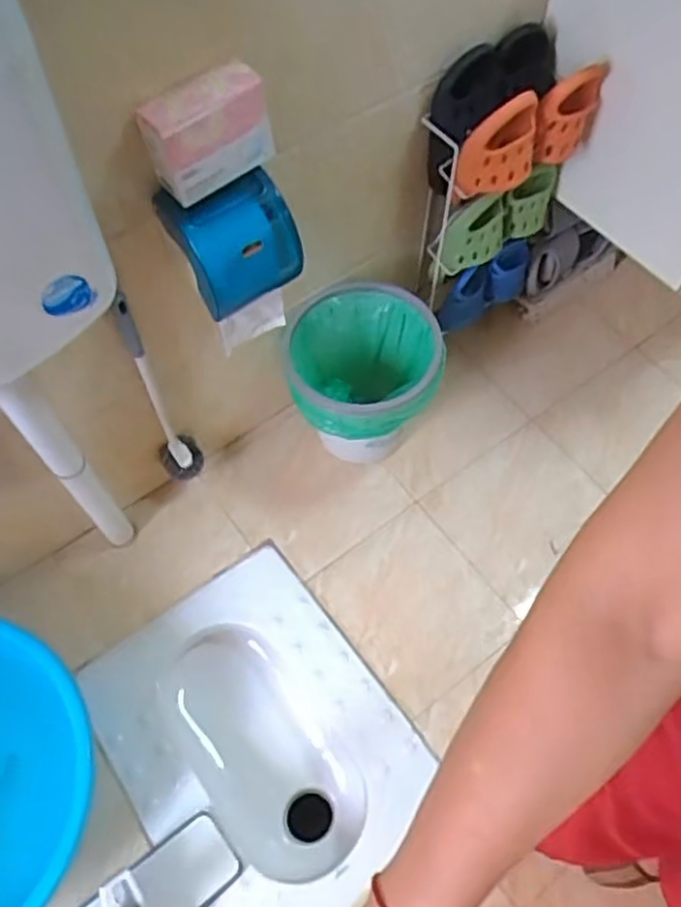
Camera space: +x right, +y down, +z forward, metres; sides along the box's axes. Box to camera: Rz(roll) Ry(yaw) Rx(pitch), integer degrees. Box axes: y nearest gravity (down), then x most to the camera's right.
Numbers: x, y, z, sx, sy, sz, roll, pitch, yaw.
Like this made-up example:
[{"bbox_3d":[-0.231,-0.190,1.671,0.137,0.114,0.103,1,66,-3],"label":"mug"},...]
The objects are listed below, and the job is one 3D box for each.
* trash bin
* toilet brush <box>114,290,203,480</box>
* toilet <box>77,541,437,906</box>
[{"bbox_3d":[0.041,-0.120,1.282,0.243,0.253,0.243,0,60,1],"label":"trash bin"},{"bbox_3d":[-0.281,-0.076,1.132,0.072,0.414,0.059,-19,62,-10],"label":"toilet brush"},{"bbox_3d":[-0.133,0.488,1.218,0.404,0.182,0.523,-35,65,-17],"label":"toilet"}]

